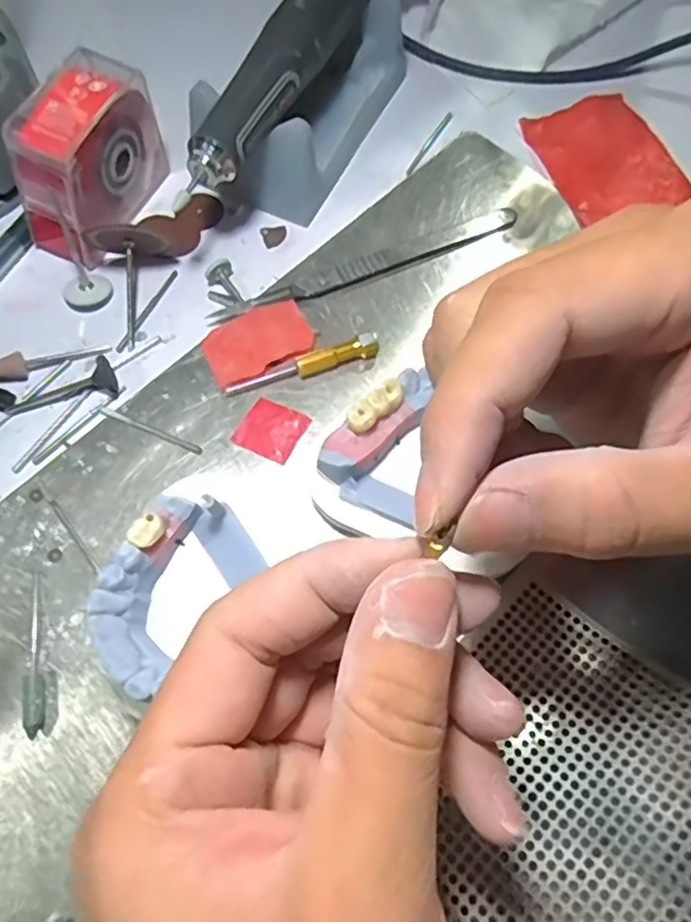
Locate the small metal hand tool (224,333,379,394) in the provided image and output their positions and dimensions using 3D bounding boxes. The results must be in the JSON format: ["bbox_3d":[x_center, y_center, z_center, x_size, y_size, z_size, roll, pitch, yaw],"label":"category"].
[{"bbox_3d":[-0.017,-0.037,0.257,0.061,0.008,0.008,-19,70,-9],"label":"small metal hand tool"}]

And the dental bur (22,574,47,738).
[{"bbox_3d":[-0.103,0.063,0.217,0.006,0.006,0.052,-9,69,-5],"label":"dental bur"}]

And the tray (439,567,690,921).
[{"bbox_3d":[0.065,0.094,0.181,0.097,0.013,0.106,-45,38,-16],"label":"tray"}]

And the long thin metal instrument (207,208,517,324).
[{"bbox_3d":[0.010,-0.084,0.278,0.140,0.006,0.011,-23,71,-10],"label":"long thin metal instrument"}]

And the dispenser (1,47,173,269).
[{"bbox_3d":[-0.104,-0.121,0.266,0.029,0.052,0.063,26,70,8],"label":"dispenser"}]

